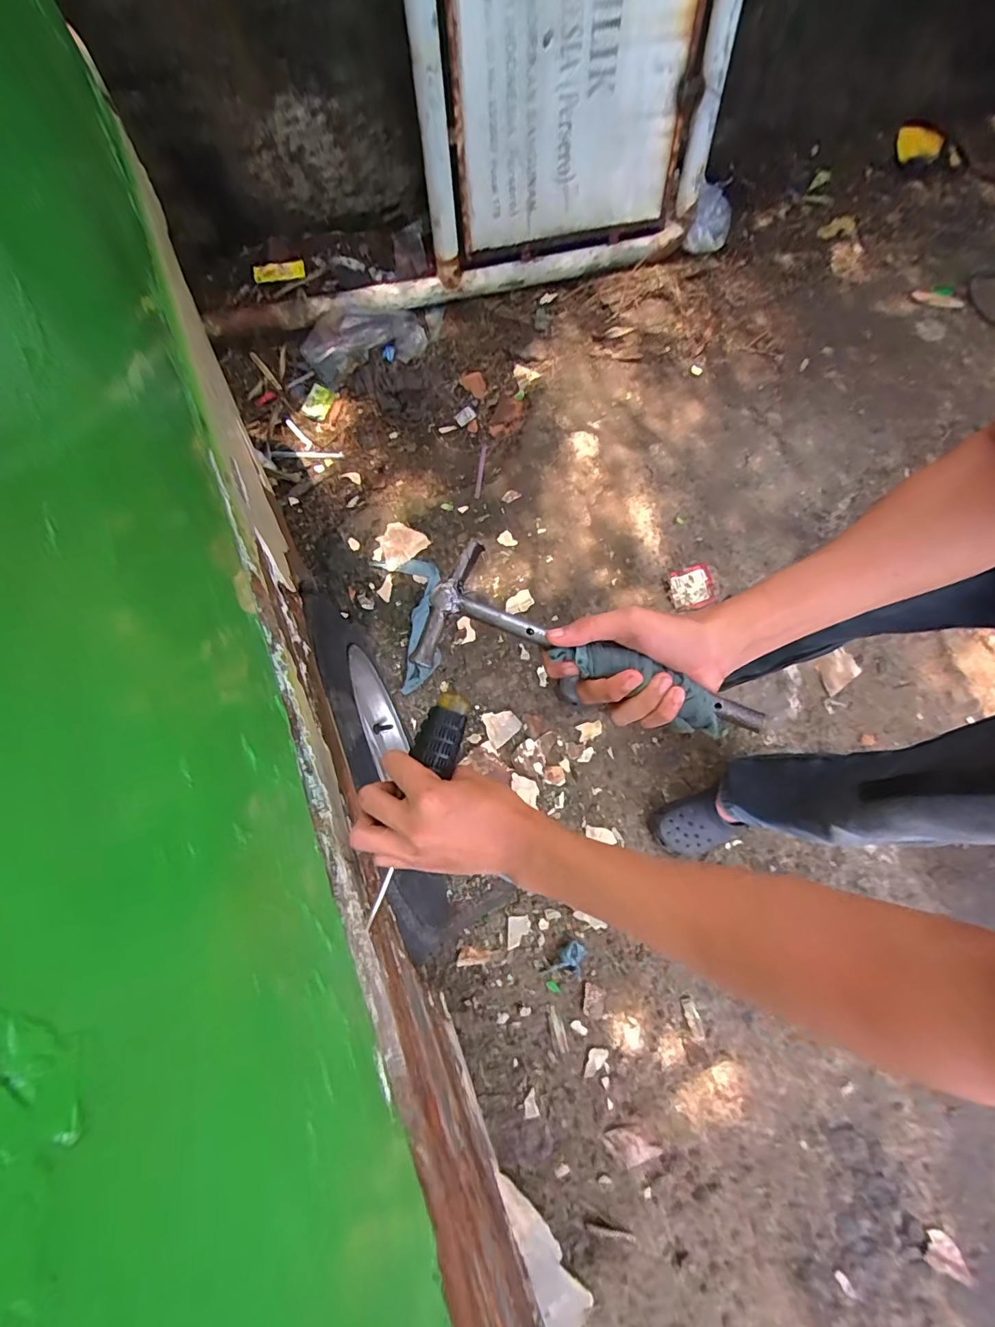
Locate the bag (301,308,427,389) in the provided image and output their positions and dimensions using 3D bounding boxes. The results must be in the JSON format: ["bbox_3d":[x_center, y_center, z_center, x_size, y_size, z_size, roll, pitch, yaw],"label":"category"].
[{"bbox_3d":[-0.332,-0.806,1.246,0.298,0.089,0.122,-26,73,-10],"label":"bag"}]

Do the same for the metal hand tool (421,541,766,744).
[{"bbox_3d":[0.068,-0.009,0.367,0.245,0.031,0.090,18,73,6],"label":"metal hand tool"}]

